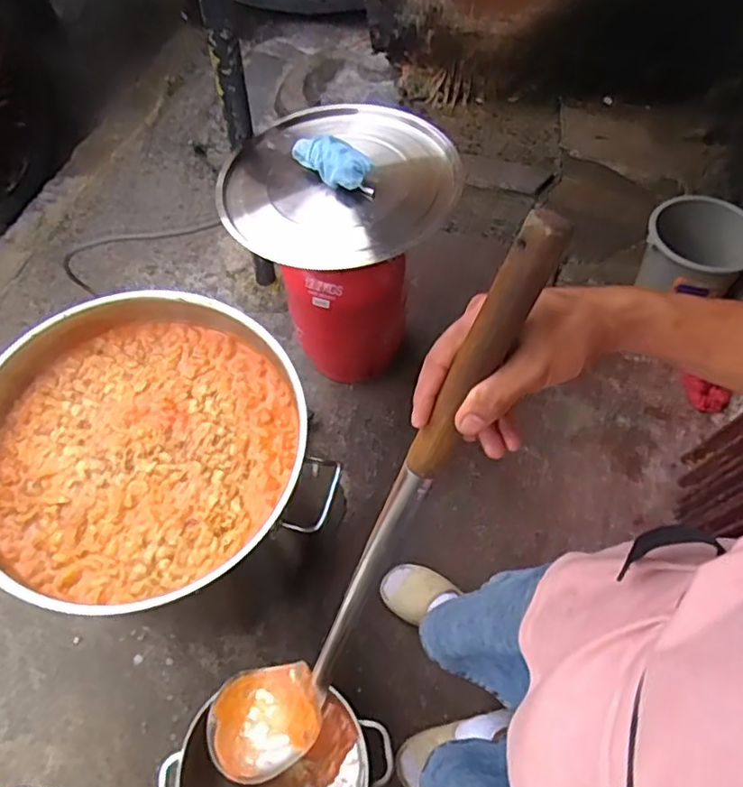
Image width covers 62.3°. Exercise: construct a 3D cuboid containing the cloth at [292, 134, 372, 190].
[{"bbox_3d":[-0.088,-0.470,1.241,0.173,0.058,0.070,23,63,7],"label":"cloth"}]

